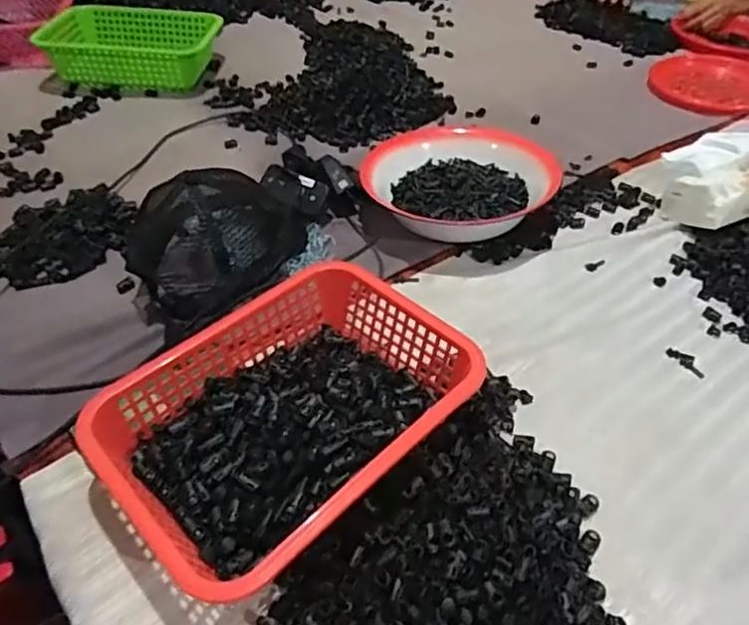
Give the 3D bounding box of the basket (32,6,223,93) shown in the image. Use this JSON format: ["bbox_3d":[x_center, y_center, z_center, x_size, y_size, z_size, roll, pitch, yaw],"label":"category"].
[{"bbox_3d":[-0.446,-0.503,1.133,0.288,0.075,0.198,3,46,1],"label":"basket"}]

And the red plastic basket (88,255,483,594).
[{"bbox_3d":[-0.071,0.091,0.534,0.298,0.081,0.214,-34,56,-30],"label":"red plastic basket"}]

